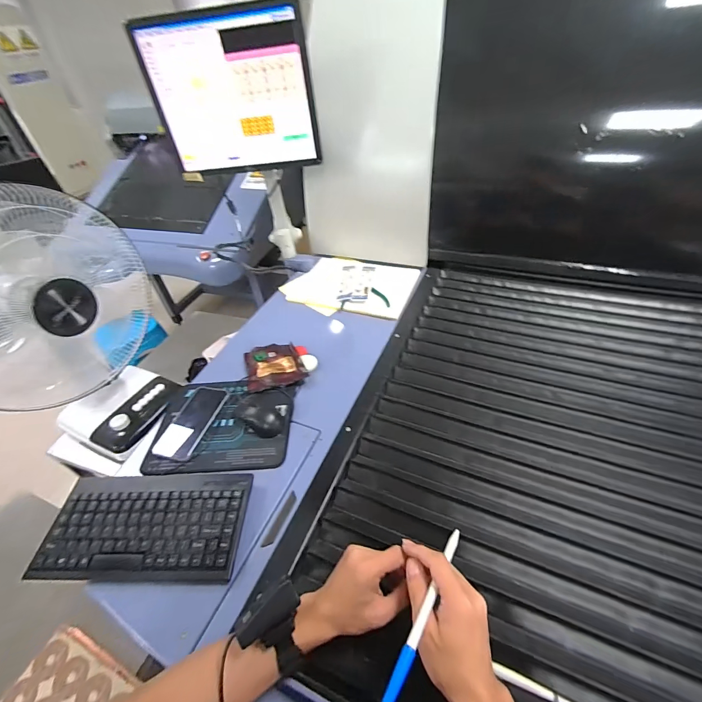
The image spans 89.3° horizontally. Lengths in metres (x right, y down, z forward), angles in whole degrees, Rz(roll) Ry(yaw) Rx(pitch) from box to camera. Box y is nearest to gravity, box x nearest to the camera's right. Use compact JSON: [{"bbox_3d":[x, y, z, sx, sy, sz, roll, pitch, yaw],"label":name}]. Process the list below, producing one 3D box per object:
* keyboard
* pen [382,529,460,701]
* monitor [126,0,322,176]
[{"bbox_3d":[-0.300,0.253,0.530,0.285,0.032,0.153,-2,42,5],"label":"keyboard"},{"bbox_3d":[0.076,0.254,0.353,0.012,0.007,0.170,20,44,27],"label":"pen"},{"bbox_3d":[-0.270,-0.574,0.813,0.372,0.290,0.042,-3,42,4],"label":"monitor"}]

